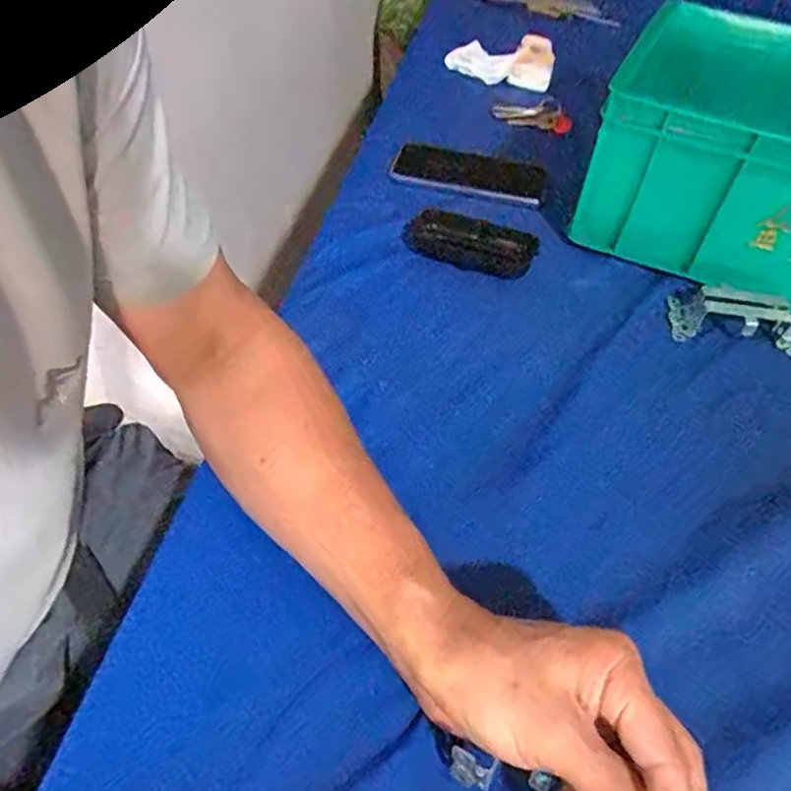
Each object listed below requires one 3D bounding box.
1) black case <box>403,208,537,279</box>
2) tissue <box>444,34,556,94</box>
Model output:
[{"bbox_3d":[0.072,-0.150,0.622,0.132,0.034,0.049,21,49,14],"label":"black case"},{"bbox_3d":[0.147,-0.473,0.889,0.148,0.043,0.092,17,48,11],"label":"tissue"}]

